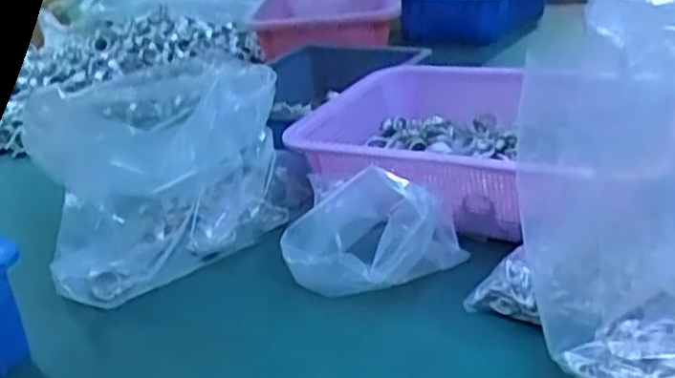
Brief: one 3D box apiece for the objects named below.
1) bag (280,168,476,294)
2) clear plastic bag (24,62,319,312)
[{"bbox_3d":[0.023,0.026,0.528,0.127,0.077,0.090,7,27,26],"label":"bag"},{"bbox_3d":[-0.140,-0.017,0.596,0.220,0.130,0.120,-23,29,-33],"label":"clear plastic bag"}]

